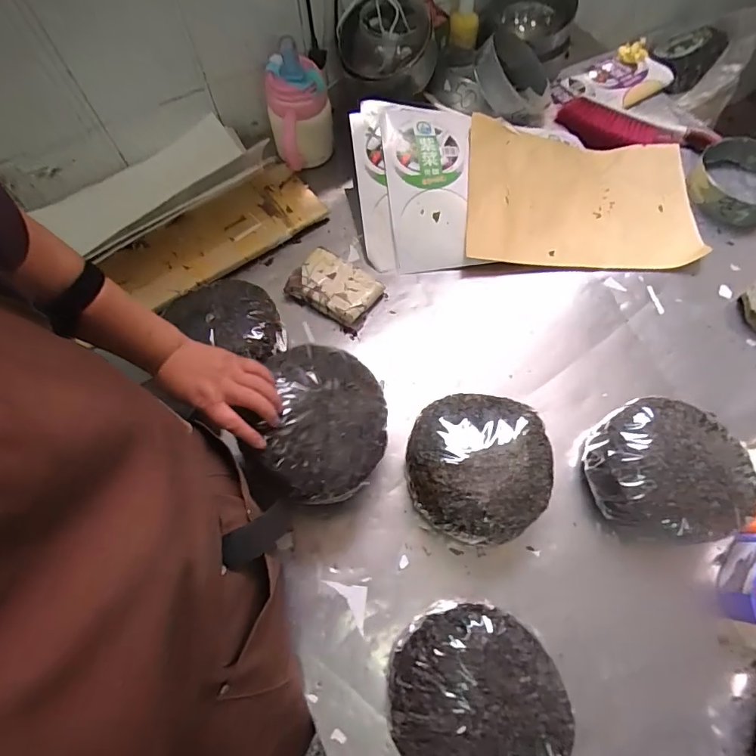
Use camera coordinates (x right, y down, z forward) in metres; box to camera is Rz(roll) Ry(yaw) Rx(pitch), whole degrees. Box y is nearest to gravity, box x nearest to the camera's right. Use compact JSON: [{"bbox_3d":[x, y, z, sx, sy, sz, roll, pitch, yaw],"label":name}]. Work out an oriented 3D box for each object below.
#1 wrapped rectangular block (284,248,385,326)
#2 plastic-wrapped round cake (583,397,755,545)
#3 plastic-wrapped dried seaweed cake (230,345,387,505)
[{"bbox_3d":[-0.075,-0.156,0.807,0.154,0.040,0.106,31,70,15],"label":"wrapped rectangular block"},{"bbox_3d":[0.388,0.127,0.628,0.188,0.099,0.175,-1,65,2],"label":"plastic-wrapped round cake"},{"bbox_3d":[-0.073,0.051,0.578,0.182,0.049,0.186,11,64,-24],"label":"plastic-wrapped dried seaweed cake"}]

